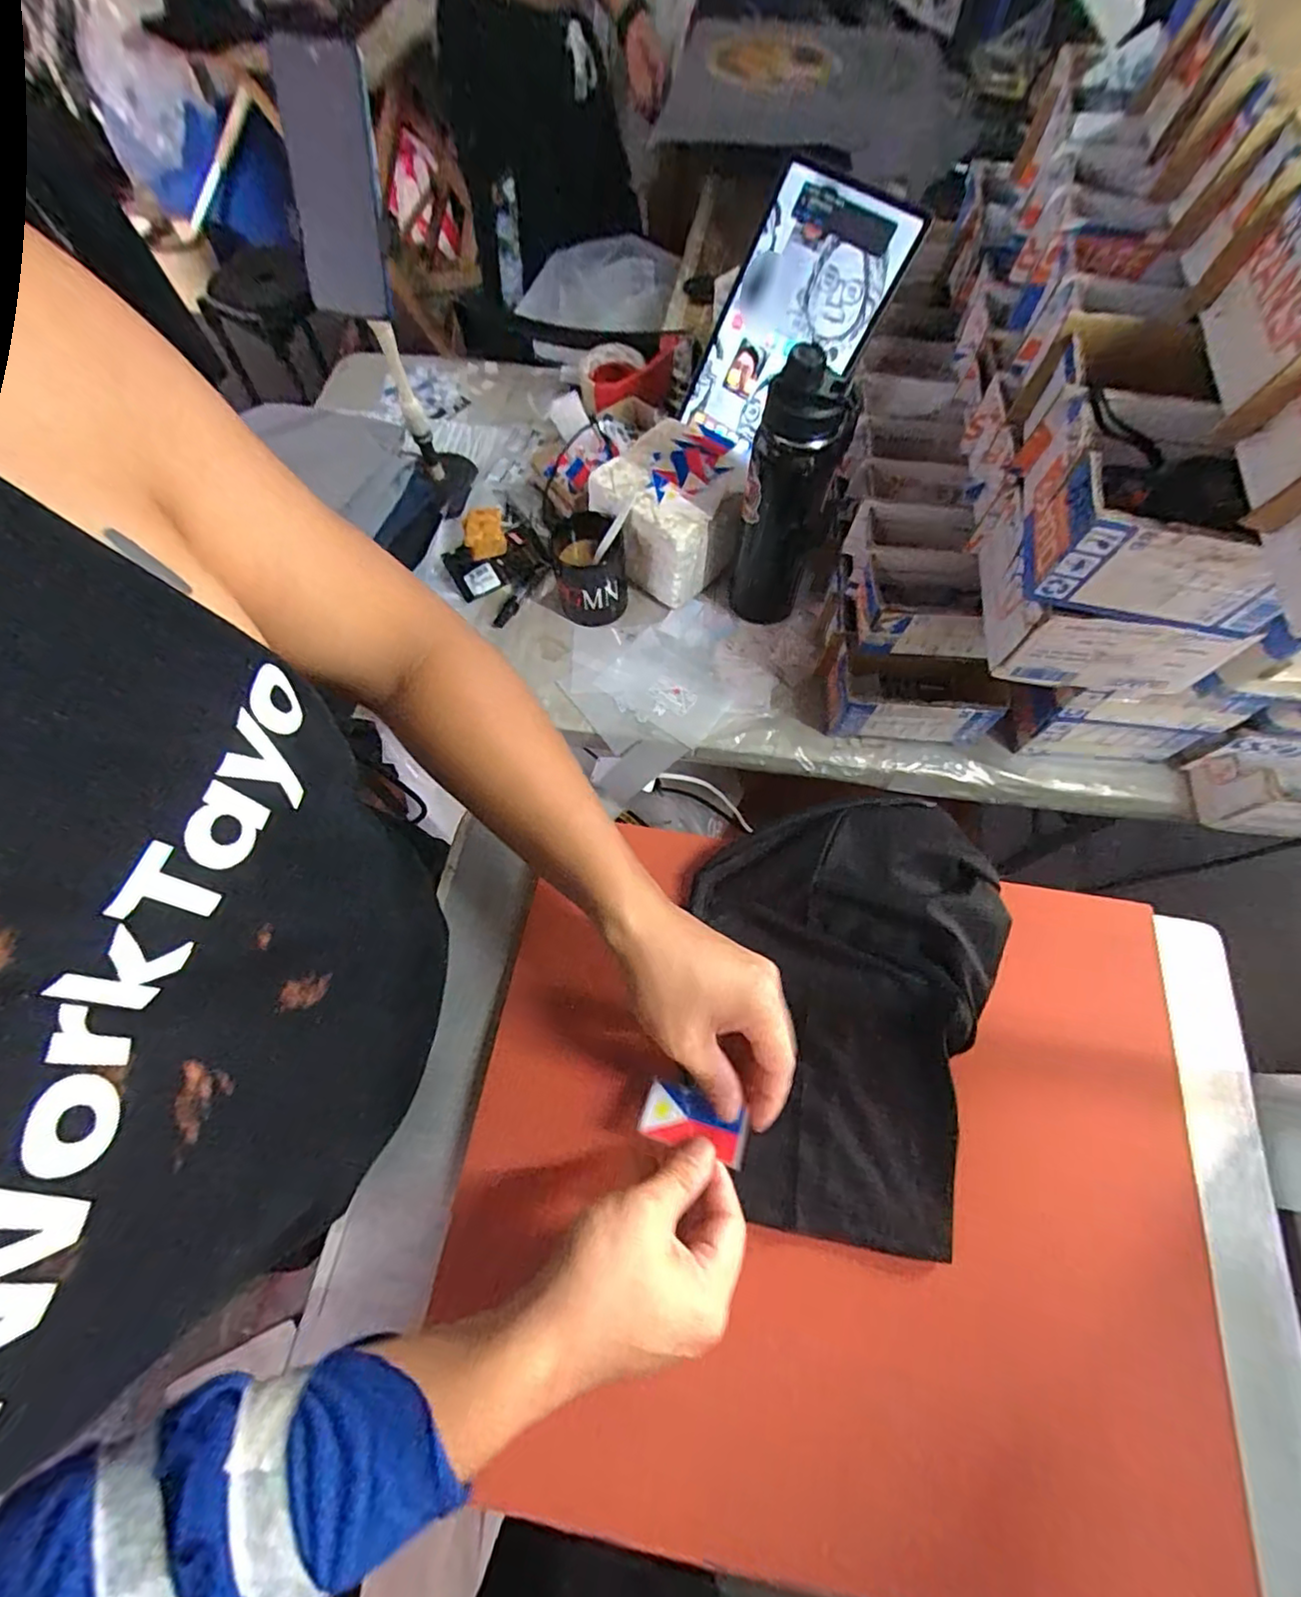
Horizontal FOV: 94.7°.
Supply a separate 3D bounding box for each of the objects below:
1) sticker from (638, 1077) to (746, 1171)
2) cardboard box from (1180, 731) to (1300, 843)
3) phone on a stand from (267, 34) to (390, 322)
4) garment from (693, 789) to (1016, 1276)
[{"bbox_3d":[0.026,0.197,0.366,0.067,0.008,0.033,4,63,31],"label":"sticker"},{"bbox_3d":[0.643,-0.005,0.584,0.178,0.083,0.083,5,67,2],"label":"cardboard box"},{"bbox_3d":[-0.277,-0.528,0.521,0.087,0.169,0.013,18,41,11],"label":"phone on a stand"},{"bbox_3d":[0.139,0.134,0.415,0.212,0.051,0.301,0,67,0],"label":"garment"}]

